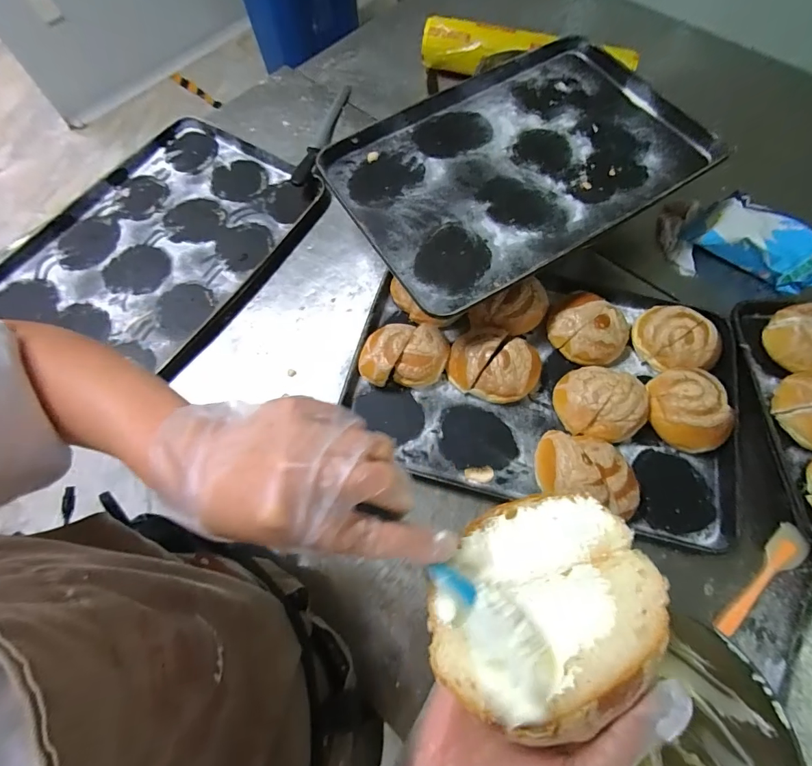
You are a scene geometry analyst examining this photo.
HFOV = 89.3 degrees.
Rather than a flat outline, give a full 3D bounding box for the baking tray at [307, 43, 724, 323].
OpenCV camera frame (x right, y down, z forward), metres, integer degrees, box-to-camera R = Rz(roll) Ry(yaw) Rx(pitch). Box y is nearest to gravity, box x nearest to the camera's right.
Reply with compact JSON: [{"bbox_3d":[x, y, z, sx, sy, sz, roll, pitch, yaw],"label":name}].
[{"bbox_3d":[0.193,-0.390,0.715,0.602,0.028,0.420,-33,72,-10],"label":"baking tray"}]

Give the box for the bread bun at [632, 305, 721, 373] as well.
[{"bbox_3d":[0.444,-0.072,0.673,0.097,0.055,0.131,-35,71,-13],"label":"bread bun"}]

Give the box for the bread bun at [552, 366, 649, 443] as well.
[{"bbox_3d":[0.304,0.030,0.636,0.135,0.064,0.112,16,68,7],"label":"bread bun"}]

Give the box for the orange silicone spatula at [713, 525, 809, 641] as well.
[{"bbox_3d":[0.490,0.272,0.561,0.181,0.012,0.041,-42,73,-15],"label":"orange silicone spatula"}]

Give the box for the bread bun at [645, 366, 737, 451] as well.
[{"bbox_3d":[0.433,0.040,0.630,0.110,0.063,0.130,-6,67,-2],"label":"bread bun"}]

